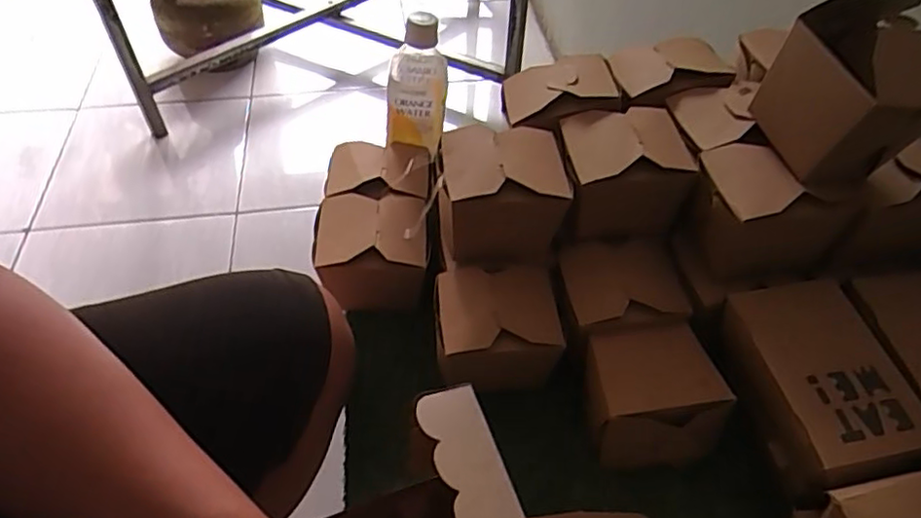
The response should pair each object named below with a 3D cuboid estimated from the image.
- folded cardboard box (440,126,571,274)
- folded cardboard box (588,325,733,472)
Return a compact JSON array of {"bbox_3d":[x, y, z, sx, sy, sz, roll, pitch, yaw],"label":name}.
[{"bbox_3d":[0.031,-0.051,0.543,0.102,0.101,0.081,-4,50,-5],"label":"folded cardboard box"},{"bbox_3d":[0.148,0.108,0.510,0.103,0.069,0.098,-3,50,-4],"label":"folded cardboard box"}]

